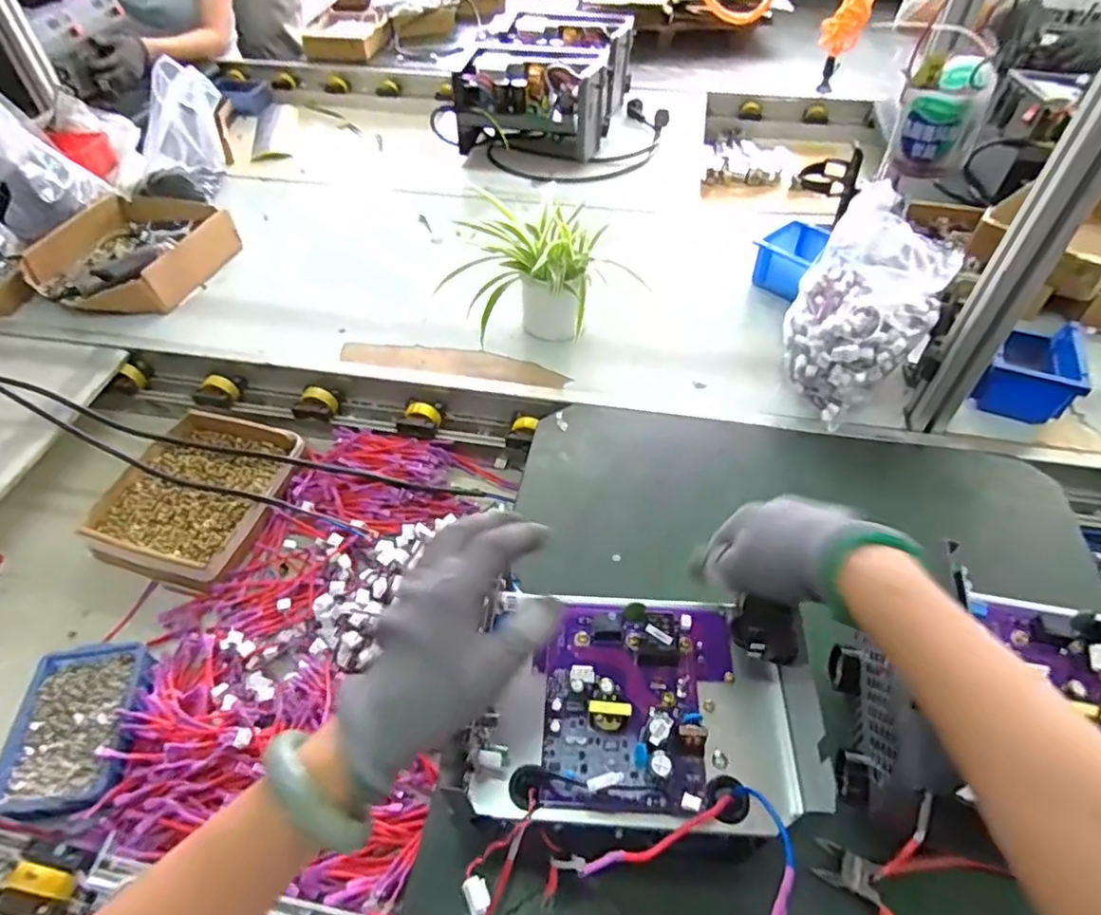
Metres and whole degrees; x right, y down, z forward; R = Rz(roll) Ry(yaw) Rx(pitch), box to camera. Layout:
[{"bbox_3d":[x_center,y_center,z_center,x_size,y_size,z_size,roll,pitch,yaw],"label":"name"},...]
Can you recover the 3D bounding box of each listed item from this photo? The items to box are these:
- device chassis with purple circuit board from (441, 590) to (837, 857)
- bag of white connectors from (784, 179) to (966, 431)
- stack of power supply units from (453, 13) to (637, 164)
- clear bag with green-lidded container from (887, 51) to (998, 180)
[{"bbox_3d":[0.055,0.156,0.400,0.215,0.062,0.147,2,49,2],"label":"device chassis with purple circuit board"},{"bbox_3d":[0.368,-0.172,0.758,0.160,0.199,0.149,-31,56,-24],"label":"bag of white connectors"},{"bbox_3d":[0.002,-0.796,1.332,0.281,0.163,0.417,12,50,11],"label":"stack of power supply units"},{"bbox_3d":[0.313,-0.272,0.506,0.059,0.075,0.059,23,54,18],"label":"clear bag with green-lidded container"}]

